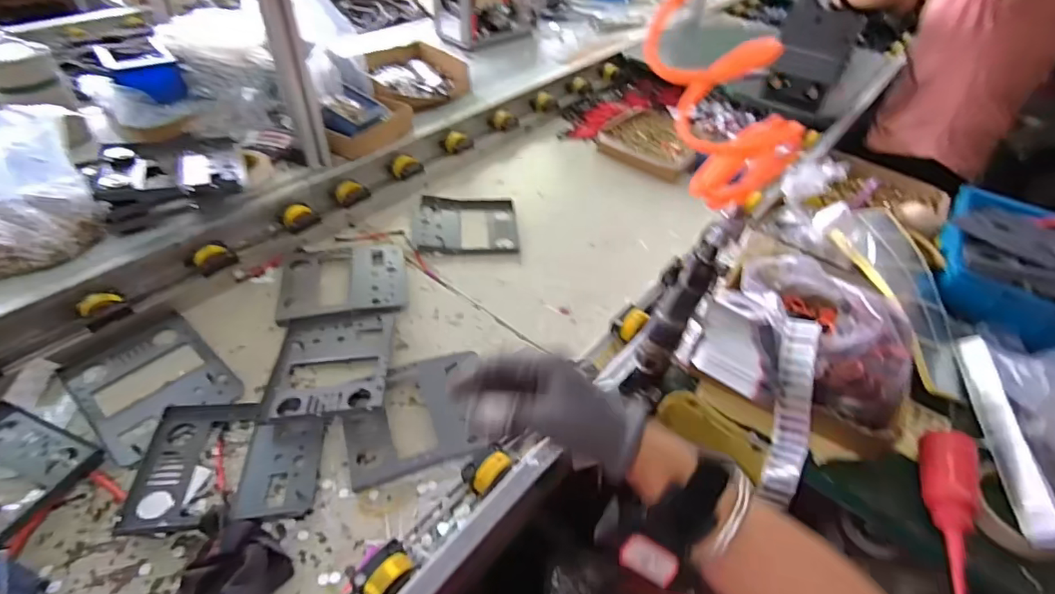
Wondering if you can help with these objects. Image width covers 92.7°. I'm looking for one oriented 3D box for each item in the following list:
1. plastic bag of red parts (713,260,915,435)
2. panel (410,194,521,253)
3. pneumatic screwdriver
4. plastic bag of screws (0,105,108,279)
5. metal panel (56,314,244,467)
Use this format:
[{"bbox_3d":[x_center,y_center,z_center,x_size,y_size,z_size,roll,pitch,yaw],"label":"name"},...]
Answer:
[{"bbox_3d":[0.341,0.039,0.588,0.192,0.075,0.220,8,45,4],"label":"plastic bag of red parts"},{"bbox_3d":[-0.115,-0.138,0.954,0.190,0.013,0.165,0,45,-5],"label":"panel"},{"bbox_3d":[0.167,0.011,0.571,0.051,0.244,0.037,29,28,20],"label":"pneumatic screwdriver"},{"bbox_3d":[-0.666,-0.136,0.638,0.088,0.181,0.202,31,50,24],"label":"plastic bag of screws"},{"bbox_3d":[-0.484,0.113,0.655,0.175,0.024,0.150,34,55,24],"label":"metal panel"}]

